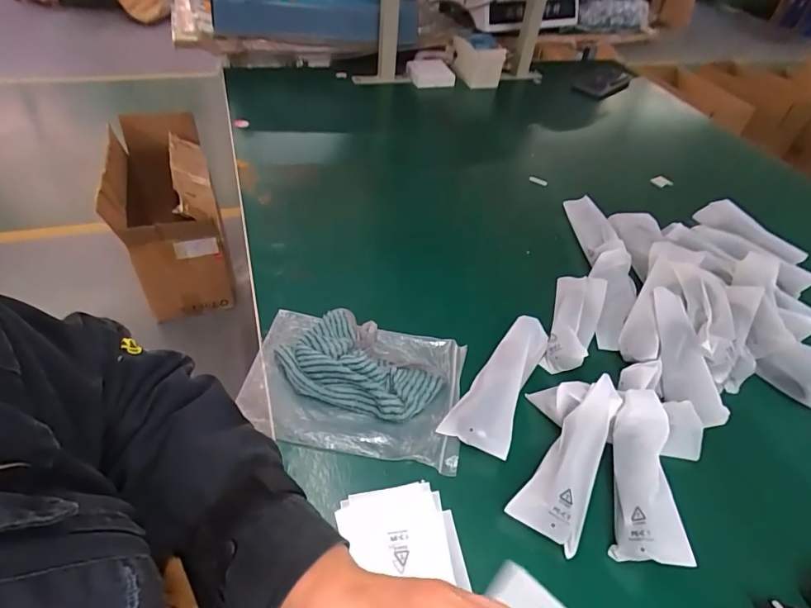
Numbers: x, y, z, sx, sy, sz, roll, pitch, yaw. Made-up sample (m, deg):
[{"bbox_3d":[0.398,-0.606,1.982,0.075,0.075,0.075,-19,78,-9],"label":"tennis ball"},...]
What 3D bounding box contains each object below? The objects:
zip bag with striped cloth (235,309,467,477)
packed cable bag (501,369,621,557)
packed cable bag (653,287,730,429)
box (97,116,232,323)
[{"bbox_3d":[-0.049,0.066,0.450,0.205,0.031,0.147,10,45,3],"label":"zip bag with striped cloth"},{"bbox_3d":[0.153,0.127,0.398,0.054,0.022,0.156,33,50,24],"label":"packed cable bag"},{"bbox_3d":[0.285,0.048,0.483,0.041,0.022,0.155,9,45,2],"label":"packed cable bag"},{"bbox_3d":[-0.787,-0.305,1.560,0.293,0.379,0.681,-14,48,-19],"label":"box"}]

